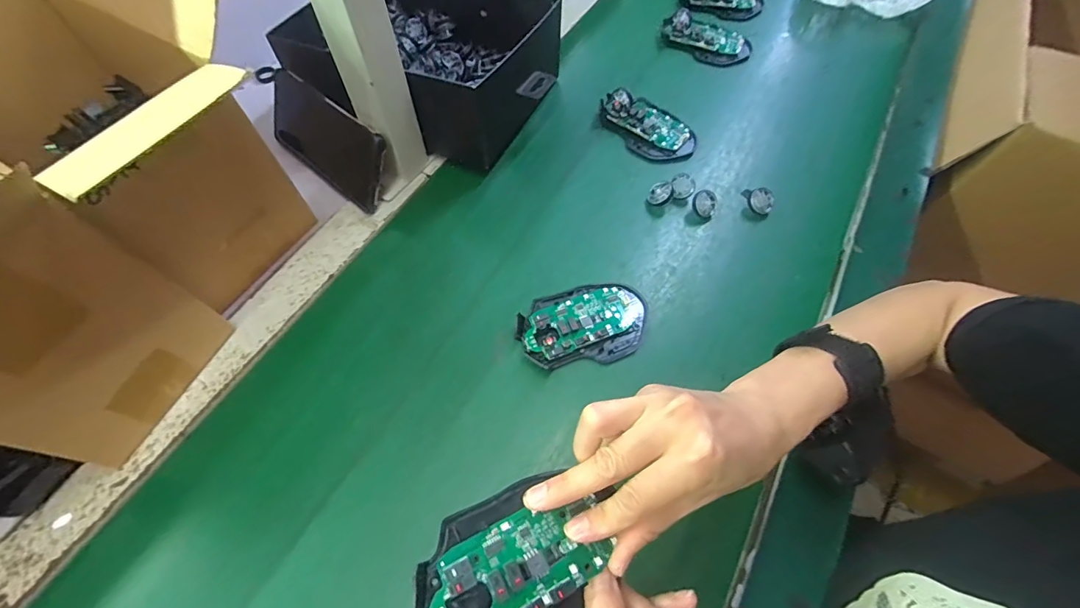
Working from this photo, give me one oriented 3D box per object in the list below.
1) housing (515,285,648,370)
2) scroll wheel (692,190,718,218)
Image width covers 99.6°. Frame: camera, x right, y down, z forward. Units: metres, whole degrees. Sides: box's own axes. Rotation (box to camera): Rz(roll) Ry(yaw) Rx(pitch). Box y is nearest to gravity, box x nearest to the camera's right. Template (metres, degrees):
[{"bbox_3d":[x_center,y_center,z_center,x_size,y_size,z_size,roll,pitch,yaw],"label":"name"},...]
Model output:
[{"bbox_3d":[0.038,0.015,0.391,0.111,0.017,0.070,-7,60,-4],"label":"housing"},{"bbox_3d":[0.165,-0.100,0.455,0.025,0.006,0.027,0,87,-6],"label":"scroll wheel"}]

